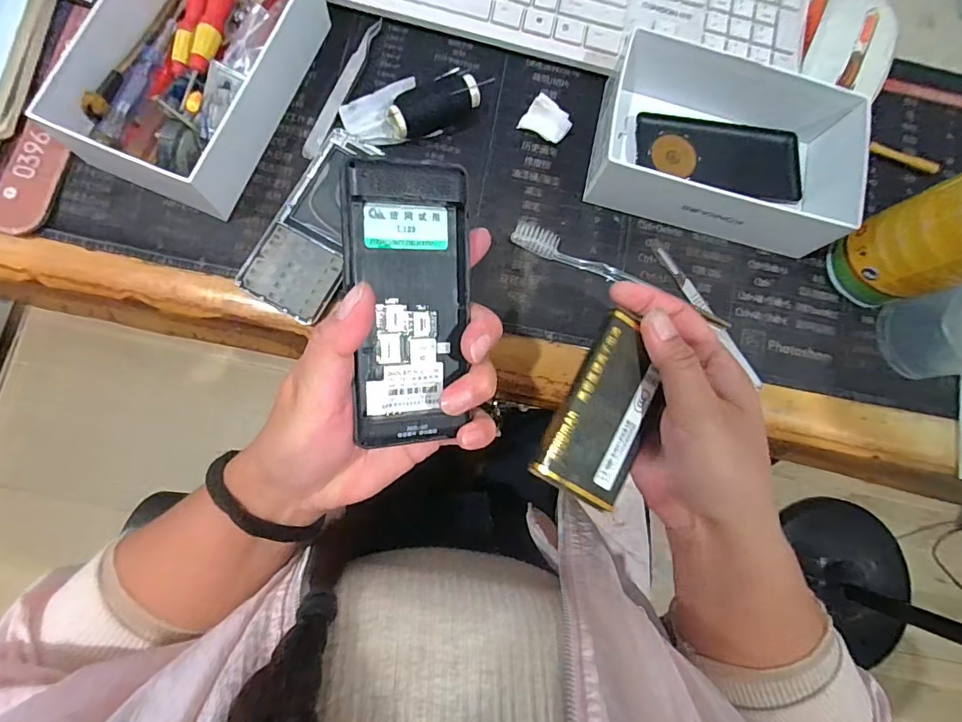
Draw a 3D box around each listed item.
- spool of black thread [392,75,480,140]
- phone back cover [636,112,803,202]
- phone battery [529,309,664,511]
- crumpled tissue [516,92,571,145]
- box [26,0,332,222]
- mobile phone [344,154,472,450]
[{"bbox_3d":[-0.033,-0.177,0.338,0.061,0.027,0.024,-26,88,-8],"label":"spool of black thread"},{"bbox_3d":[0.180,-0.158,0.367,0.129,0.007,0.057,7,84,-6],"label":"phone back cover"},{"bbox_3d":[0.068,0.026,0.253,0.048,0.007,0.094,30,82,-3],"label":"phone battery"},{"bbox_3d":[0.048,-0.174,0.353,0.033,0.012,0.025,33,82,-3],"label":"crumpled tissue"},{"bbox_3d":[-0.182,-0.193,0.307,0.116,0.046,0.179,27,82,-4],"label":"box"},{"bbox_3d":[-0.032,-0.026,0.227,0.056,0.012,0.126,-3,98,-23],"label":"mobile phone"}]

